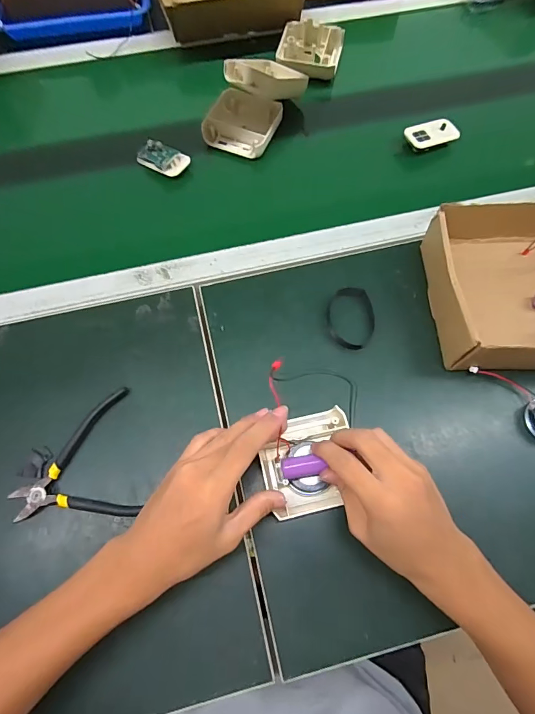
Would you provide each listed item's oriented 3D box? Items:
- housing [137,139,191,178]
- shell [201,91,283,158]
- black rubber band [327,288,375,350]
[{"bbox_3d":[-0.143,-0.268,0.532,0.064,0.015,0.040,29,72,10],"label":"housing"},{"bbox_3d":[-0.036,-0.328,0.556,0.098,0.029,0.087,17,70,6],"label":"shell"},{"bbox_3d":[0.095,-0.044,0.445,0.054,0.014,0.070,2,69,0],"label":"black rubber band"}]

